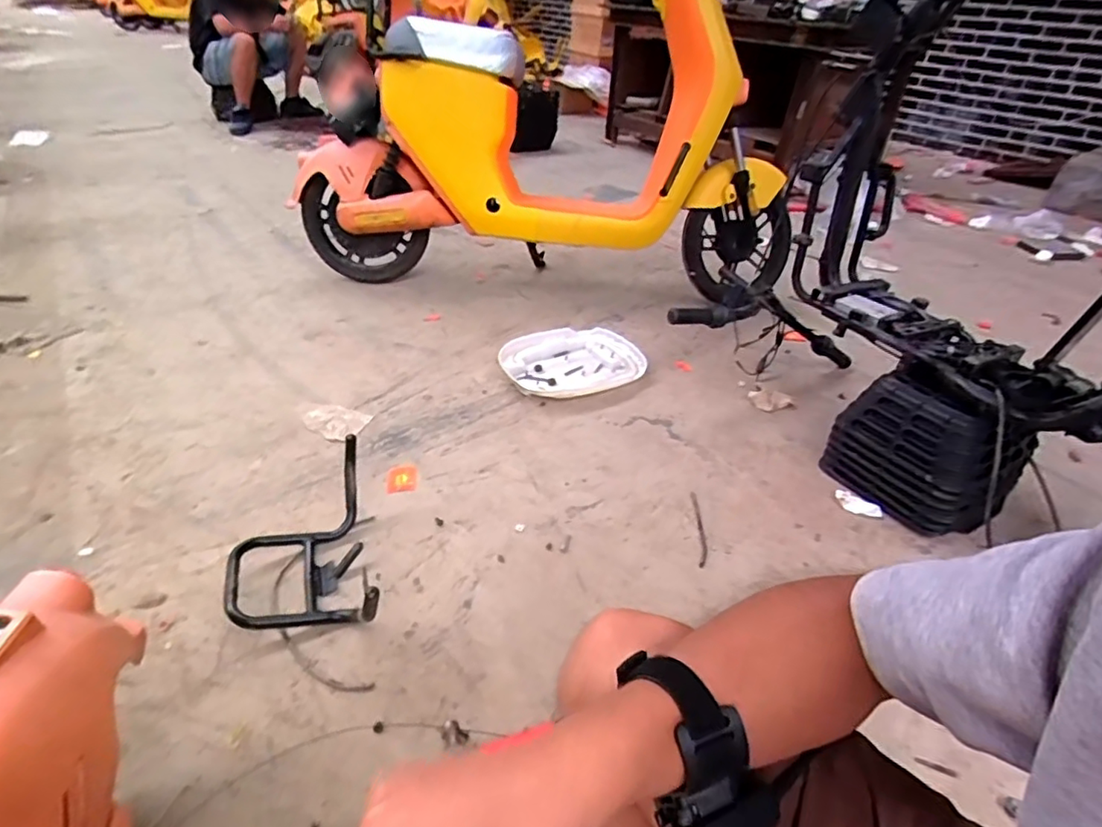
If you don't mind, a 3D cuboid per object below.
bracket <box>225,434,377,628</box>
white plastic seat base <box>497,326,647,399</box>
[{"bbox_3d":[-0.385,0.195,0.886,0.207,0.129,0.250,-9,38,-19],"label":"bracket"},{"bbox_3d":[0.051,-0.131,1.465,0.362,0.046,0.255,-13,39,-23],"label":"white plastic seat base"}]

